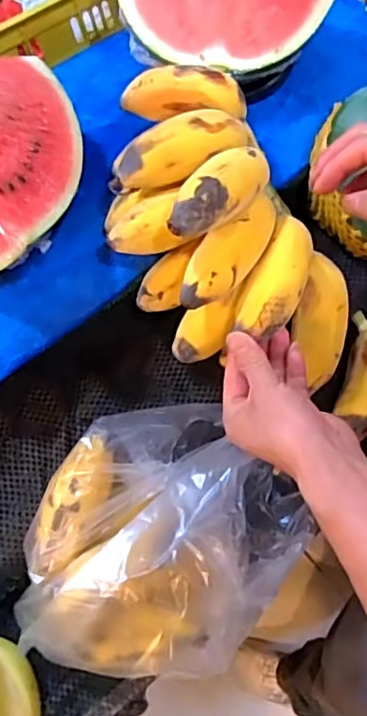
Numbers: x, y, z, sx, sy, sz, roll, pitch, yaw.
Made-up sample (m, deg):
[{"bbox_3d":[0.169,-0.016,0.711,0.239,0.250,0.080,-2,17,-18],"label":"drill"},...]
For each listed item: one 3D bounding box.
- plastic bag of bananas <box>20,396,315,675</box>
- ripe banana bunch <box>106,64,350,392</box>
[{"bbox_3d":[-0.021,0.146,0.457,0.185,0.101,0.227,37,70,17],"label":"plastic bag of bananas"},{"bbox_3d":[0.030,-0.111,0.494,0.164,0.168,0.271,-33,68,-15],"label":"ripe banana bunch"}]

